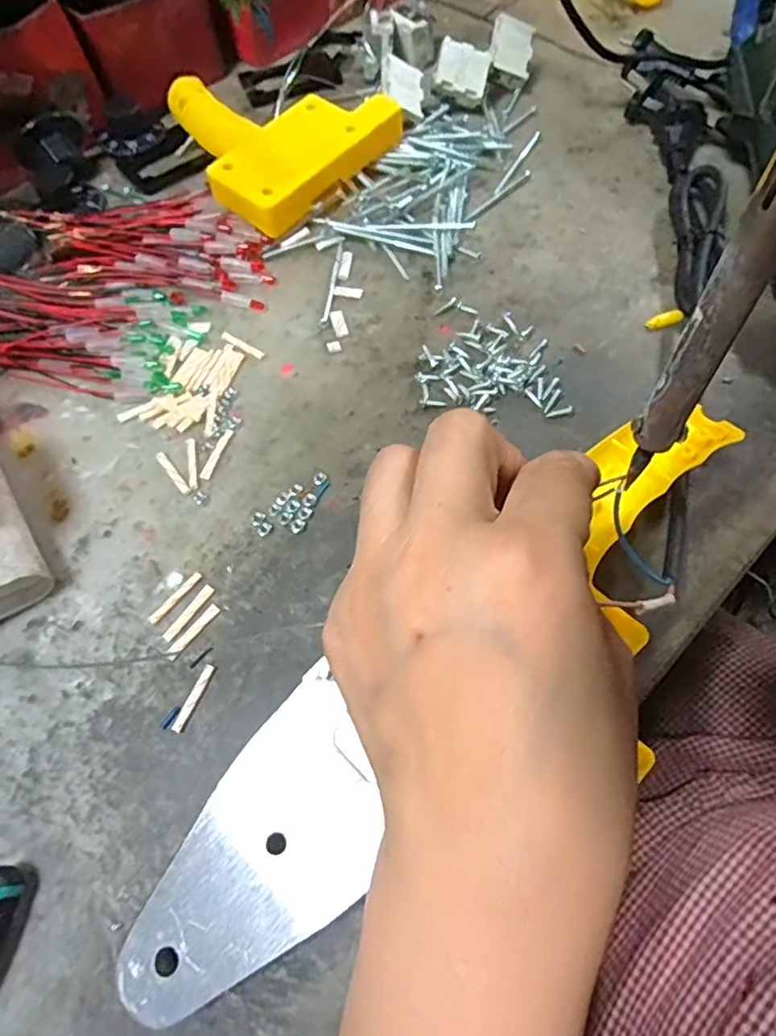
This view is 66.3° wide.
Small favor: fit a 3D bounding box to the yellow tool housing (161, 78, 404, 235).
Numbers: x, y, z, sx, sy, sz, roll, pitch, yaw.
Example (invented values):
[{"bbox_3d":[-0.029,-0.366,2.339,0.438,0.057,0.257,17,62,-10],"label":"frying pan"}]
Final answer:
[{"bbox_3d":[-0.086,-0.262,0.407,0.145,0.035,0.122,34,69,17],"label":"yellow tool housing"}]

